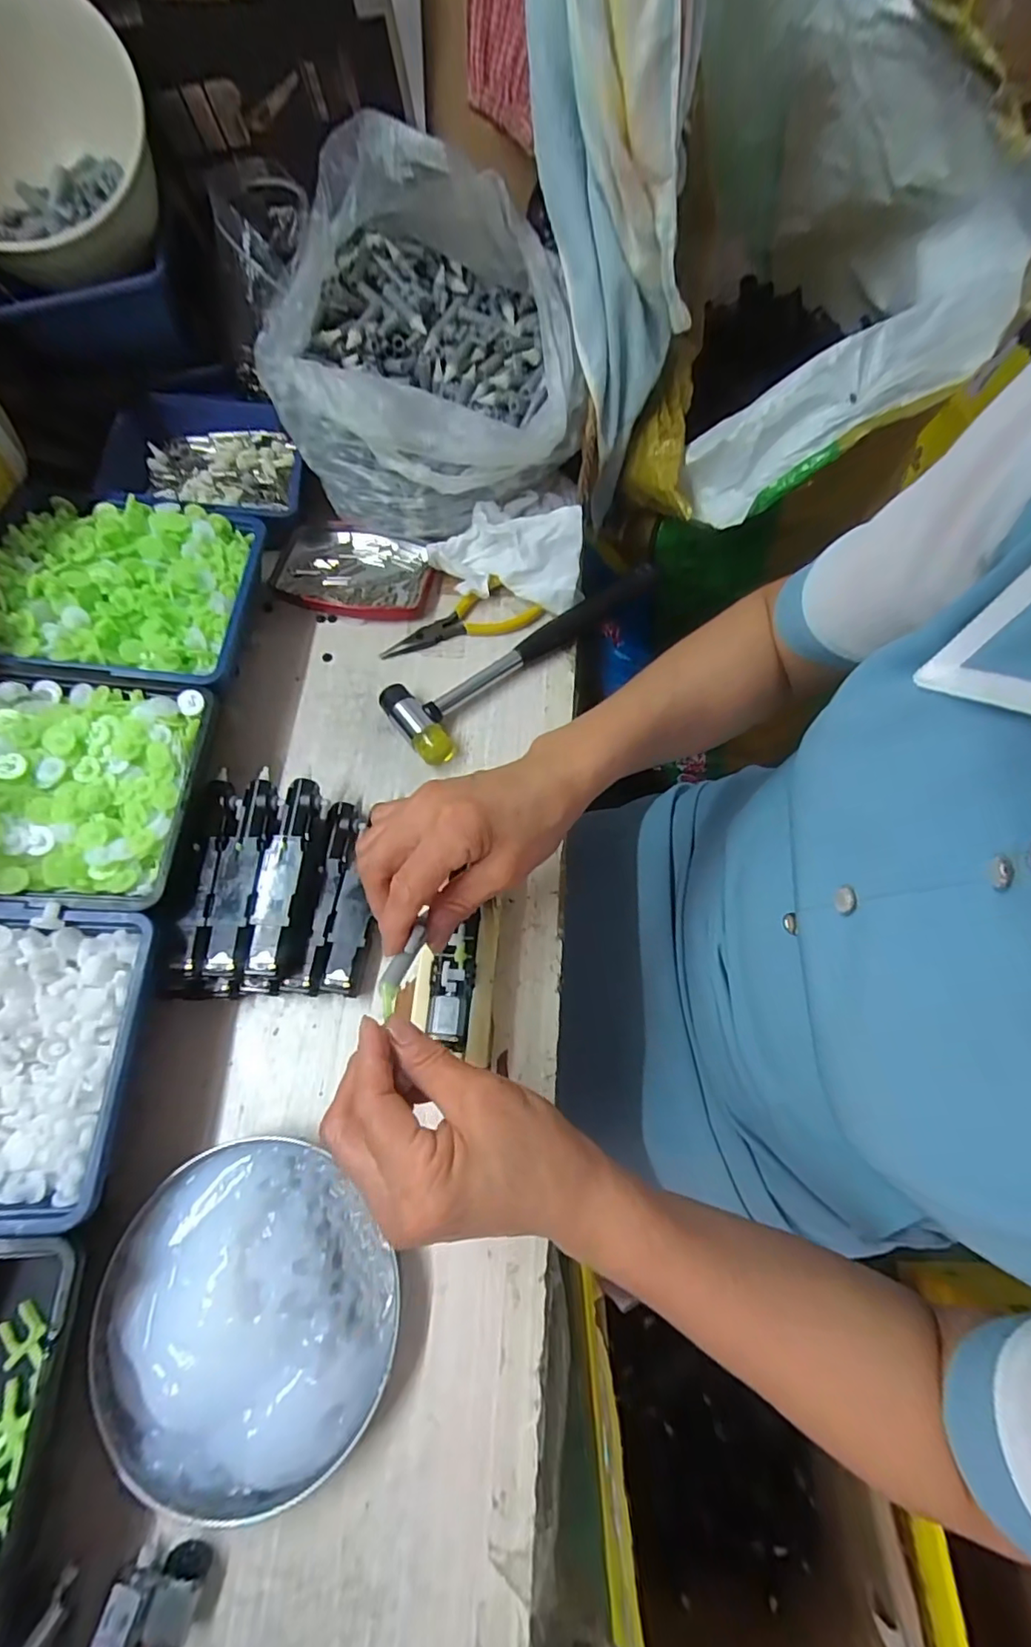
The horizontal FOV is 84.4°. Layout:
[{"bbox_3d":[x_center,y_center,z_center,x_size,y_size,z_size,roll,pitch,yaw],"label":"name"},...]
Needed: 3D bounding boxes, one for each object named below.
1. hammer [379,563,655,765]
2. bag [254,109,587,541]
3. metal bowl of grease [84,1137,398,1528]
[{"bbox_3d":[0.005,-0.132,0.417,0.222,0.023,0.064,-40,73,-14],"label":"hammer"},{"bbox_3d":[-0.074,-0.342,0.421,0.213,0.169,0.218,-16,69,-5],"label":"bag"},{"bbox_3d":[-0.134,0.239,0.273,0.133,0.031,0.138,0,68,1],"label":"metal bowl of grease"}]

